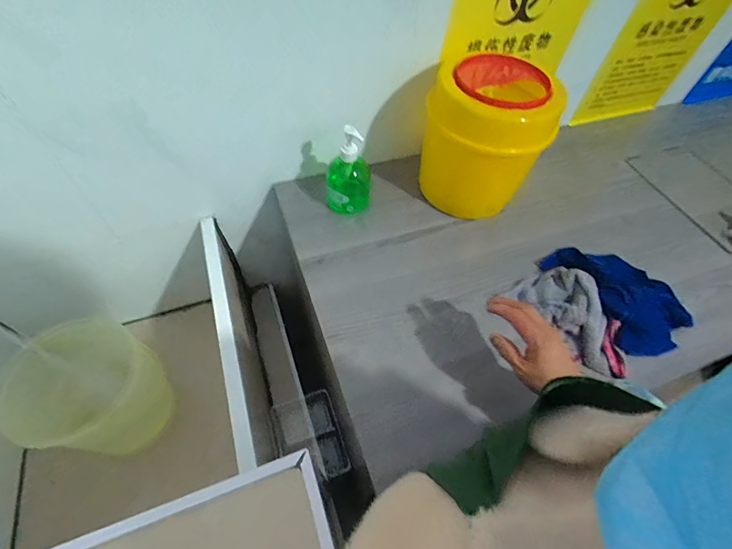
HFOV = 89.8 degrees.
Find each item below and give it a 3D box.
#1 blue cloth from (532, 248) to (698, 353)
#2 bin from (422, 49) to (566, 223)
[{"bbox_3d":[0.432,0.025,0.624,0.146,0.070,0.226,-22,61,-17],"label":"blue cloth"},{"bbox_3d":[0.223,-0.244,0.684,0.197,0.243,0.208,30,60,15],"label":"bin"}]

